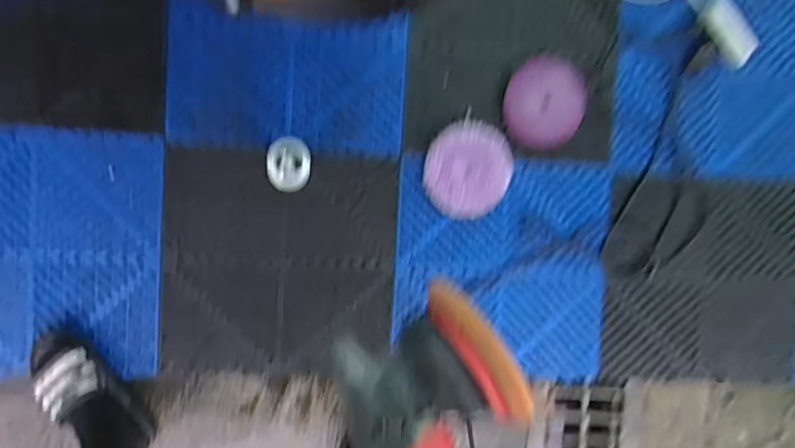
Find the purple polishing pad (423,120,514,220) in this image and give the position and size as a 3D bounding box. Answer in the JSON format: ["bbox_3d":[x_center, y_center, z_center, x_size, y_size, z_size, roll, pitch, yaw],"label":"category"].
[{"bbox_3d":[0.128,-0.096,0.969,0.155,0.016,0.169,3,95,-6],"label":"purple polishing pad"}]

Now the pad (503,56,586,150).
[{"bbox_3d":[0.266,-0.219,0.977,0.147,0.022,0.164,9,94,-7],"label":"pad"}]

